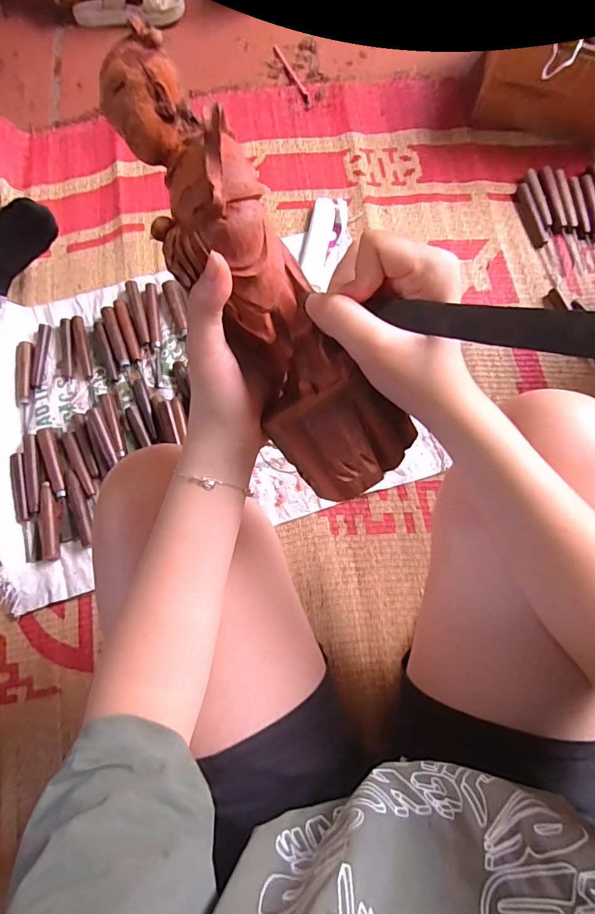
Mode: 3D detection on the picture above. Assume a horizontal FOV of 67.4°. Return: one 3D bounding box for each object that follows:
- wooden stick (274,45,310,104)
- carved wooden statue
[{"bbox_3d":[-0.011,-0.750,0.871,0.013,0.004,0.174,-24,76,-4],"label":"wooden stick"},{"bbox_3d":[-0.024,-0.094,0.269,0.068,0.081,0.250,-33,106,-6],"label":"carved wooden statue"}]

